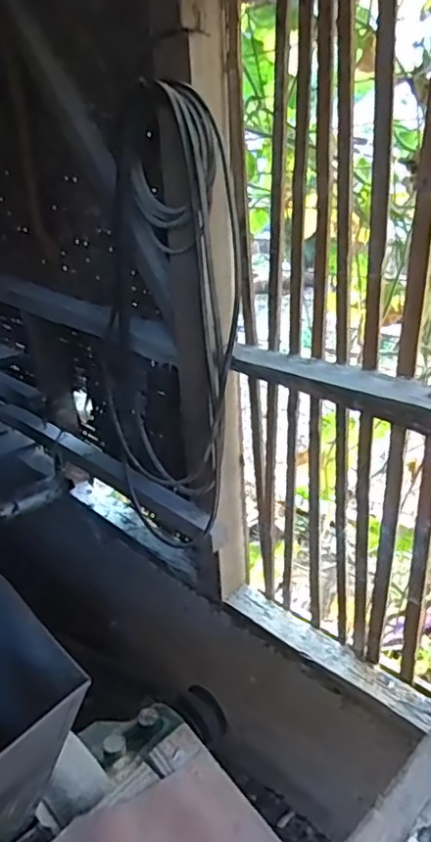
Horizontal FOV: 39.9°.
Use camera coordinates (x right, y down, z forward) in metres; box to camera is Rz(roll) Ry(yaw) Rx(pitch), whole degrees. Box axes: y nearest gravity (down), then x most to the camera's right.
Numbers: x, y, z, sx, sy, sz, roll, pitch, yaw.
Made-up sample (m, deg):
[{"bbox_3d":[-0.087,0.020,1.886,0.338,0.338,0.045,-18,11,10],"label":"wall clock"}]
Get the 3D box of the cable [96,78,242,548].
[{"bbox_3d":[-0.104,-0.169,1.157,0.351,0.849,0.101,28,35,34],"label":"cable"}]

